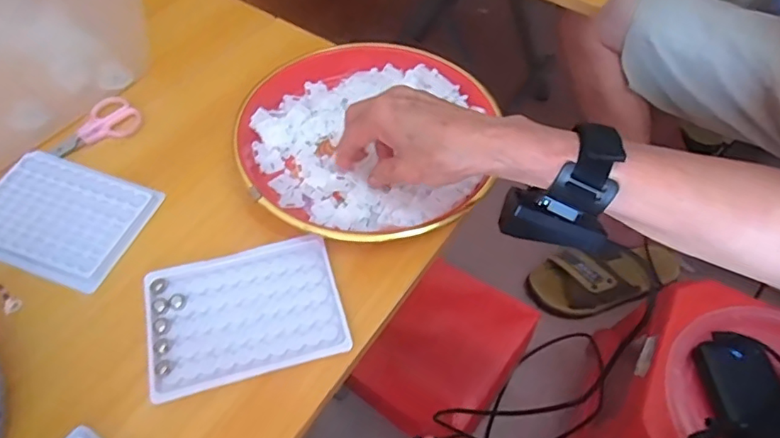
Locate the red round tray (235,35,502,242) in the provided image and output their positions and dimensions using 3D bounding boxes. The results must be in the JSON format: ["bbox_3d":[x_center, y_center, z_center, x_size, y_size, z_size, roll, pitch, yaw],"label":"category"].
[{"bbox_3d":[-0.024,-0.070,0.459,0.206,0.024,0.210,1,55,-1],"label":"red round tray"}]

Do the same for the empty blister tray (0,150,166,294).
[{"bbox_3d":[-0.257,-0.002,0.425,0.122,0.011,0.094,18,58,9],"label":"empty blister tray"}]

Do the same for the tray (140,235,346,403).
[{"bbox_3d":[-0.100,0.064,0.377,0.127,0.007,0.099,-12,54,-11],"label":"tray"}]

